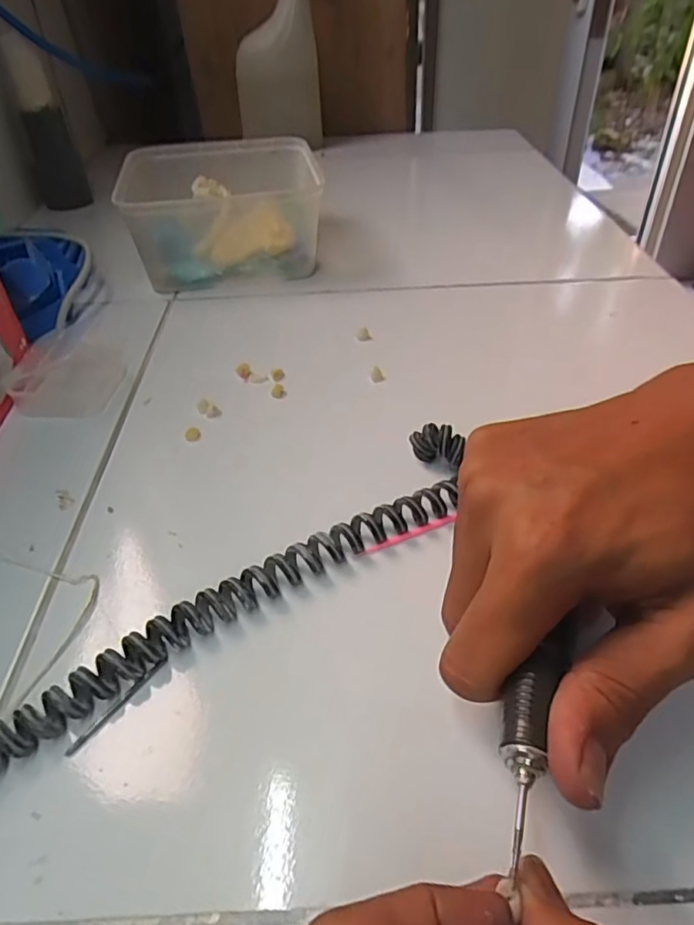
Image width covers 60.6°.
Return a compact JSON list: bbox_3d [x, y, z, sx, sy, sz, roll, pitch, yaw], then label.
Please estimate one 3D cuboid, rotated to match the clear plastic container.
[{"bbox_3d":[-0.105,-0.221,0.517,0.152,0.072,0.157,-8,42,-7],"label":"clear plastic container"}]

